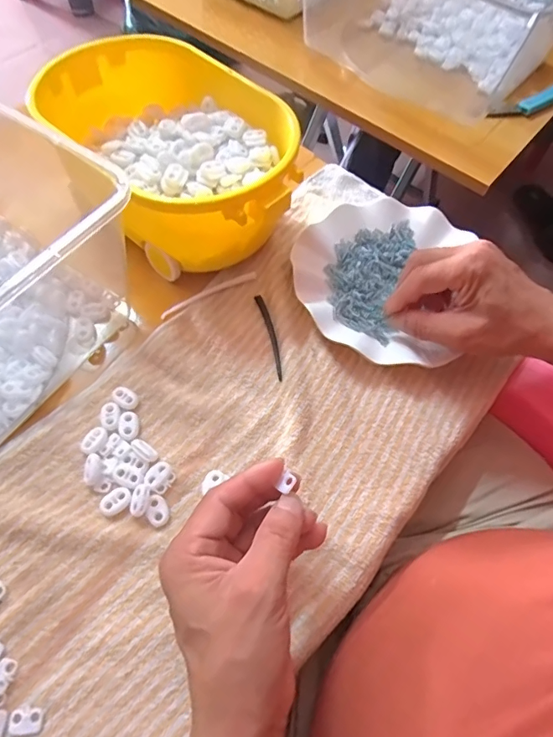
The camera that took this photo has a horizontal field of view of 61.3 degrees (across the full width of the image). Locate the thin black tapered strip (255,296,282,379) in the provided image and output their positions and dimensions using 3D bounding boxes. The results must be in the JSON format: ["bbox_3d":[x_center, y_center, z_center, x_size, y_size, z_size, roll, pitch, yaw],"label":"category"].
[{"bbox_3d":[-0.004,-0.029,0.406,0.009,0.007,0.085,-12,63,-10],"label":"thin black tapered strip"}]

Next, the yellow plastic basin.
[{"bbox_3d":[-0.091,-0.187,0.428,0.166,0.102,0.241,-35,68,-20],"label":"yellow plastic basin"}]

